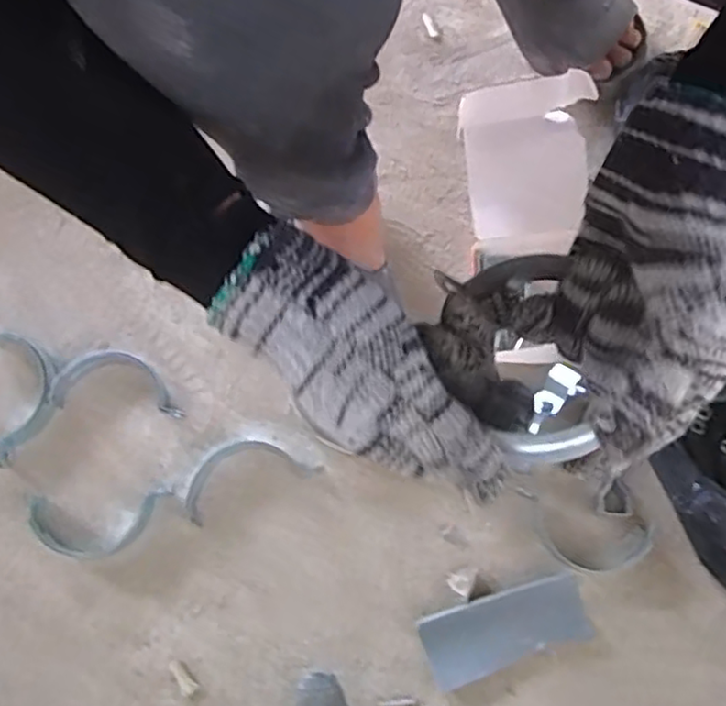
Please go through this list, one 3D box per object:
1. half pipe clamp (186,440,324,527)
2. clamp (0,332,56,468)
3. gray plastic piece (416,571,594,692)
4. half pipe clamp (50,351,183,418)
[{"bbox_3d":[-0.098,0.099,0.560,0.114,0.015,0.050,-23,74,-5],"label":"half pipe clamp"},{"bbox_3d":[-0.294,0.037,0.579,0.058,0.027,0.118,-7,74,0],"label":"clamp"},{"bbox_3d":[0.112,0.217,0.526,0.130,0.008,0.054,-19,74,-4],"label":"gray plastic piece"},{"bbox_3d":[-0.211,0.025,0.582,0.113,0.021,0.053,4,74,3],"label":"half pipe clamp"}]

